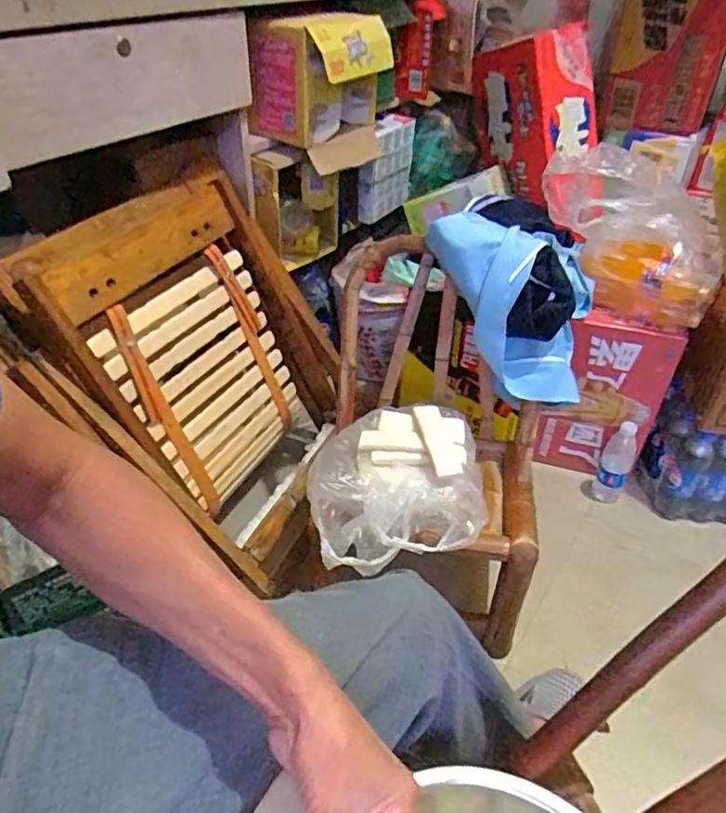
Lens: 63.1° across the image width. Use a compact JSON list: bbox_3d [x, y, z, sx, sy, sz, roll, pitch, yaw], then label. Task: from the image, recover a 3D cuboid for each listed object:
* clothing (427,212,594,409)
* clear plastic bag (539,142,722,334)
[{"bbox_3d":[0.246,-0.157,0.989,0.121,0.242,0.277,-29,48,-31],"label":"clothing"},{"bbox_3d":[0.536,-0.363,1.221,0.196,0.218,0.468,-11,58,-14],"label":"clear plastic bag"}]

